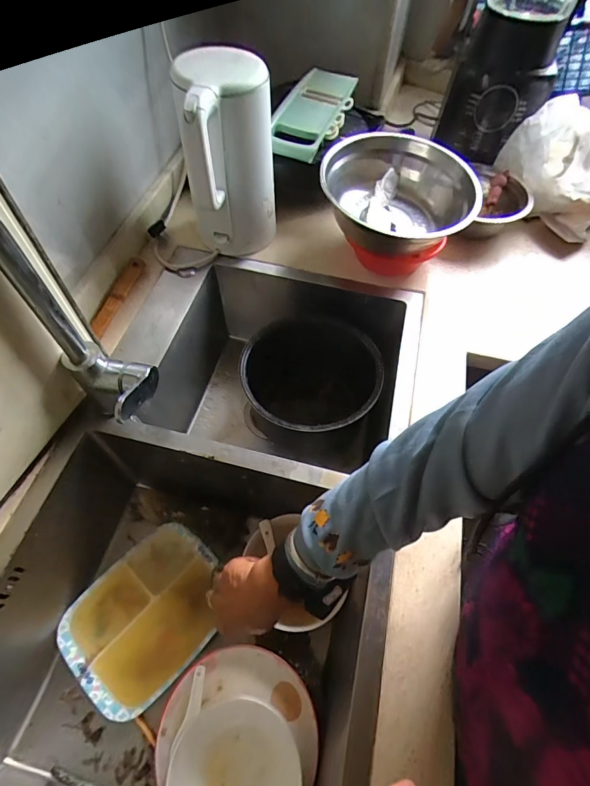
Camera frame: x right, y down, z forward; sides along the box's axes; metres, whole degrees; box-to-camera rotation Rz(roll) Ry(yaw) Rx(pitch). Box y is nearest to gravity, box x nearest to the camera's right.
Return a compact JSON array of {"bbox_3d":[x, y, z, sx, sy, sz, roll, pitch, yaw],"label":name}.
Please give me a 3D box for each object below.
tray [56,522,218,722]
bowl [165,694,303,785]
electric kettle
[{"bbox_3d":[-0.211,0.324,0.584,0.176,0.030,0.222,40,64,20],"label":"tray"},{"bbox_3d":[-0.072,0.453,0.469,0.148,0.063,0.145,1,58,-2],"label":"bowl"},{"bbox_3d":[-0.097,-0.354,0.620,0.137,0.258,0.153,-6,59,-7],"label":"electric kettle"}]

